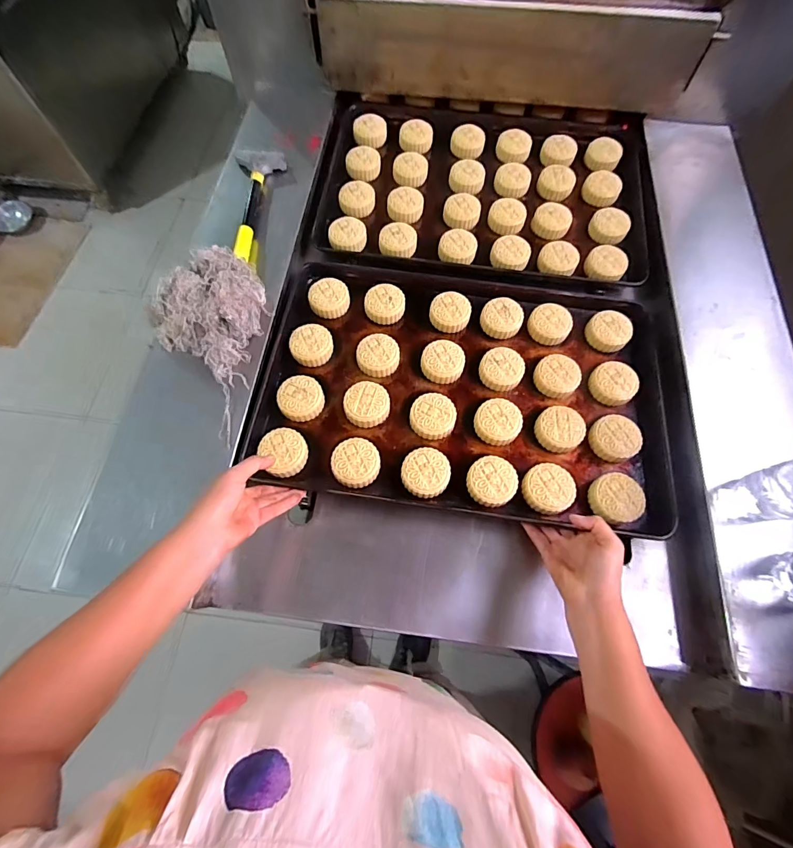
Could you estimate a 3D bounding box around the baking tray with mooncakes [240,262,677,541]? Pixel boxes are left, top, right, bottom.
[{"bbox_3d":[0.106,-0.061,0.626,0.600,0.041,0.387,8,67,2],"label":"baking tray with mooncakes"}]

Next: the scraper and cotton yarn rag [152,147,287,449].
[{"bbox_3d":[-0.275,-0.260,0.654,0.156,0.066,0.559,8,67,2],"label":"scraper and cotton yarn rag"}]

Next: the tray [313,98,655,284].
[{"bbox_3d":[0.168,-0.472,0.788,0.614,0.054,0.421,9,67,3],"label":"tray"}]

